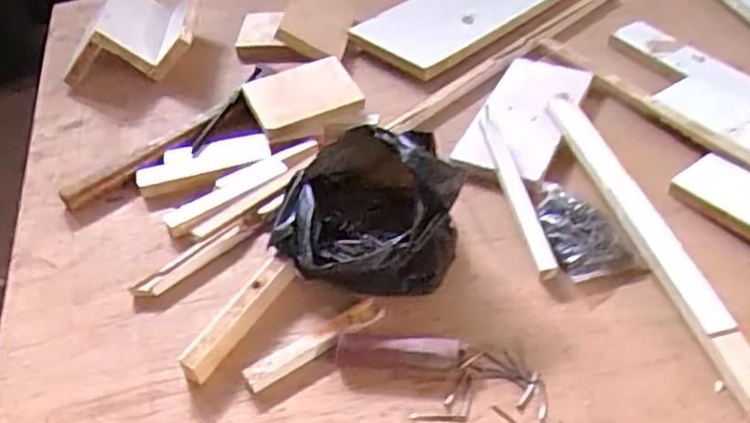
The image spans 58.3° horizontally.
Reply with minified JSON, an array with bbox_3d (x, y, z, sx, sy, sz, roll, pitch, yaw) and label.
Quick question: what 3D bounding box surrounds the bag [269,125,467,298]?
[{"bbox_3d":[-0.011,-0.005,0.654,0.177,0.115,0.160,-7,44,-2],"label":"bag"}]

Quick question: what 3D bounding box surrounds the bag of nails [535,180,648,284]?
[{"bbox_3d":[0.197,0.020,0.655,0.068,0.015,0.117,-25,60,-7],"label":"bag of nails"}]

